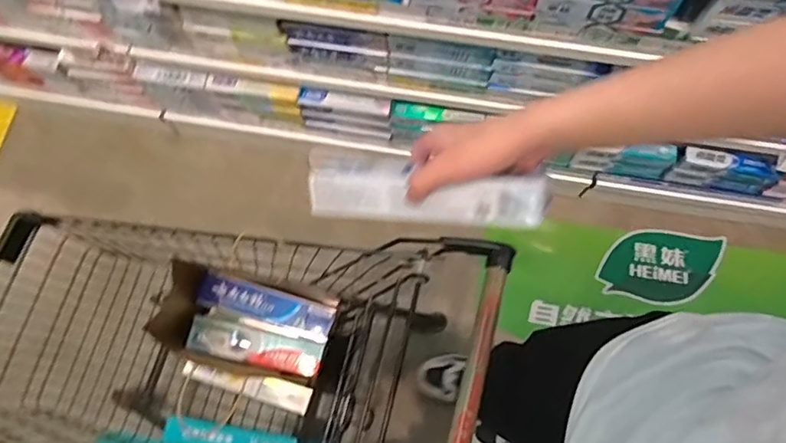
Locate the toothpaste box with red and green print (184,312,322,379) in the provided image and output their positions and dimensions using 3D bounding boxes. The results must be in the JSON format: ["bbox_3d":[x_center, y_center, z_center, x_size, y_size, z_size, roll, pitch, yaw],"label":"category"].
[{"bbox_3d":[-0.235,0.214,0.965,0.220,0.042,0.058,13,72,4],"label":"toothpaste box with red and green print"}]

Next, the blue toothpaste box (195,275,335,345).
[{"bbox_3d":[-0.217,0.147,0.959,0.228,0.035,0.054,14,72,5],"label":"blue toothpaste box"}]

